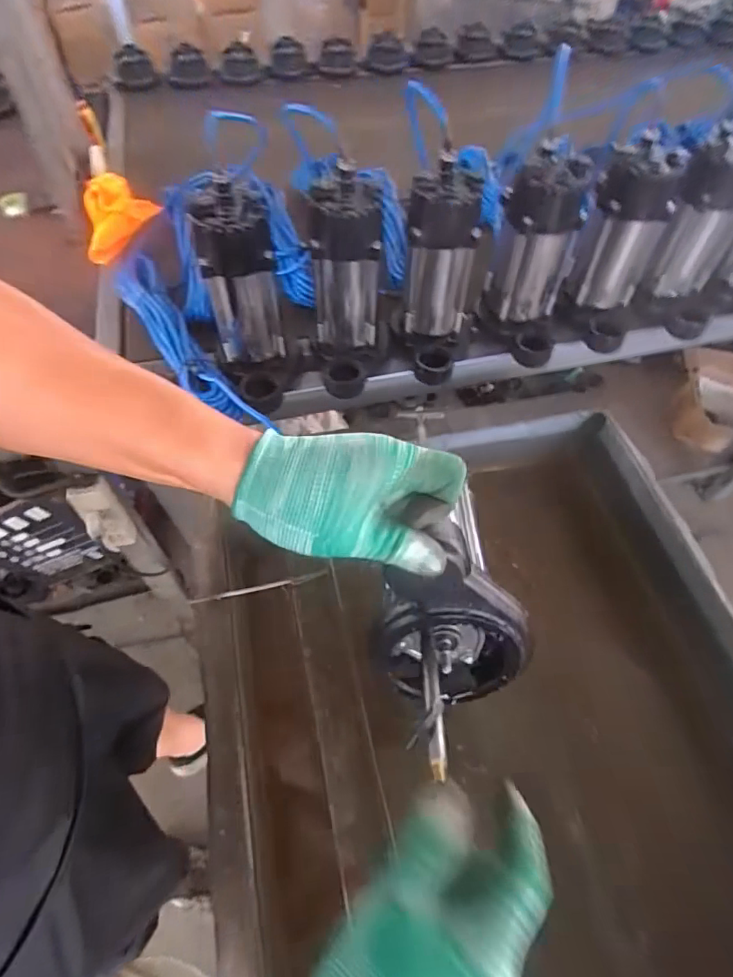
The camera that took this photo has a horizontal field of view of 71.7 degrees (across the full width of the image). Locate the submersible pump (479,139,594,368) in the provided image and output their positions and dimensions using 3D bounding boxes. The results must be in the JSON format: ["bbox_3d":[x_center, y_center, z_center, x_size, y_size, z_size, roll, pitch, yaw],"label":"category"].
[{"bbox_3d":[0.229,-0.300,0.711,0.109,0.250,0.138,10,57,5],"label":"submersible pump"}]

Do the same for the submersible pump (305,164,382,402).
[{"bbox_3d":[-0.028,-0.258,0.666,0.092,0.227,0.142,0,57,-1],"label":"submersible pump"}]

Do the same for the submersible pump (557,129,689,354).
[{"bbox_3d":[0.359,-0.328,0.731,0.128,0.253,0.114,35,63,20],"label":"submersible pump"}]

